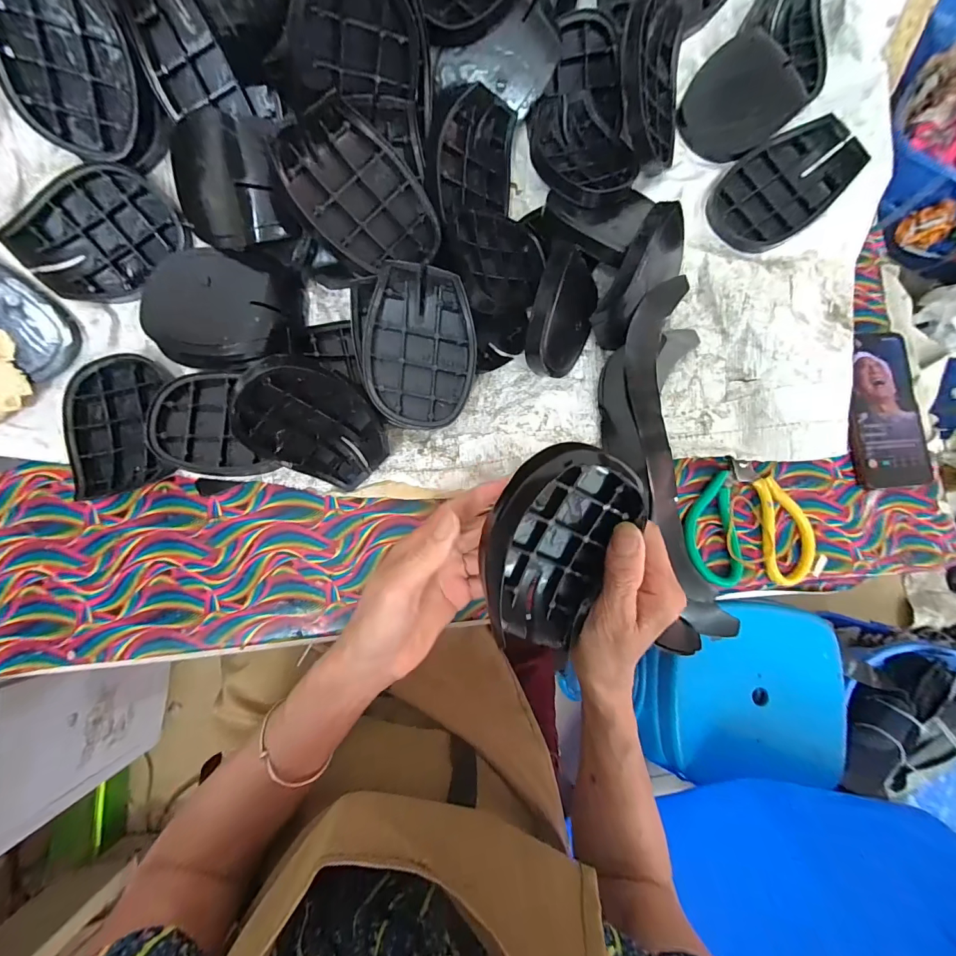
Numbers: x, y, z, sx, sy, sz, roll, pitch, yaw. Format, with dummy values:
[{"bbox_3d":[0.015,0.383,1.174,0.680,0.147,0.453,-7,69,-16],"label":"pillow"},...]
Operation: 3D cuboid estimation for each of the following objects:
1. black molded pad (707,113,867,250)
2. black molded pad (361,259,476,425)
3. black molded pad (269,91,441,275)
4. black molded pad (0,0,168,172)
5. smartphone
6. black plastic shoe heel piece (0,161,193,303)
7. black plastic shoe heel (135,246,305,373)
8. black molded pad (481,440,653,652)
[{"bbox_3d":[0.289,-0.277,0.383,0.116,0.034,0.087,-37,91,-5],"label":"black molded pad"},{"bbox_3d":[-0.047,-0.103,0.326,0.088,0.035,0.116,-1,88,-4],"label":"black molded pad"},{"bbox_3d":[-0.088,-0.214,0.315,0.092,0.025,0.115,-53,127,-14],"label":"black molded pad"},{"bbox_3d":[-0.295,-0.305,0.292,0.094,0.021,0.123,-4,121,-9],"label":"black molded pad"},{"bbox_3d":[0.412,-0.072,0.414,0.081,0.011,0.161,-1,82,-4],"label":"smartphone"},{"bbox_3d":[-0.313,-0.203,0.338,0.121,0.022,0.084,-36,111,7],"label":"black plastic shoe heel piece"},{"bbox_3d":[-0.212,-0.141,0.343,0.131,0.029,0.091,9,81,-3],"label":"black plastic shoe heel"},{"bbox_3d":[0.047,0.042,0.257,0.085,0.041,0.123,25,86,-3],"label":"black molded pad"}]

